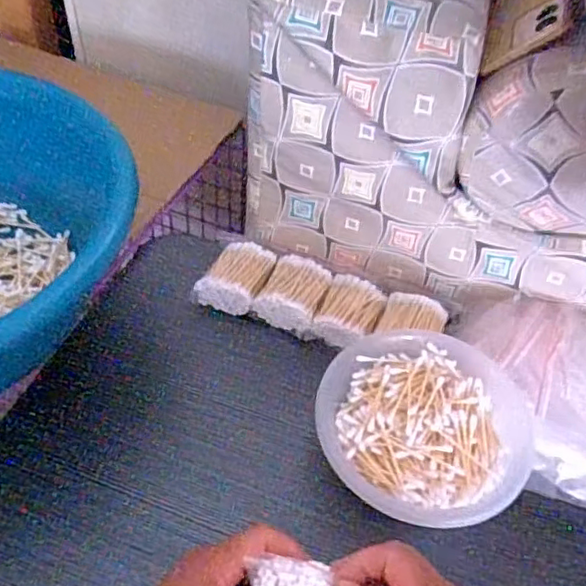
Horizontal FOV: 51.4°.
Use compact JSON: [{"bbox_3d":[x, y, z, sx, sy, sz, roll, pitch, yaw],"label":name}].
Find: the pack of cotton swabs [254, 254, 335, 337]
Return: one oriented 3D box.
[{"bbox_3d":[0.002,0.000,0.609,0.059,0.027,0.074,22,50,14],"label":"pack of cotton swabs"}]

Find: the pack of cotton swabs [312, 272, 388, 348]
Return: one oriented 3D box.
[{"bbox_3d":[0.057,0.018,0.598,0.056,0.024,0.072,20,49,12],"label":"pack of cotton swabs"}]

